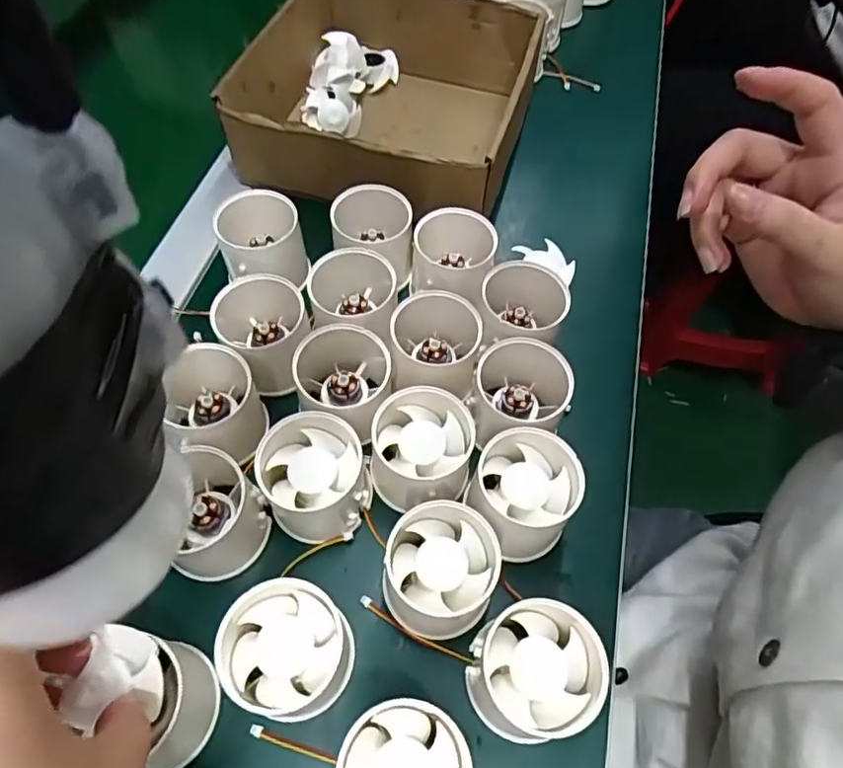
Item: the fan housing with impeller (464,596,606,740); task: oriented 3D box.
[{"bbox_3d":[0.049,0.126,0.261,0.052,0.046,0.051,2,59,-3],"label":"fan housing with impeller"}]

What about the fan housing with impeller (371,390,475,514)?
[{"bbox_3d":[0.000,0.036,0.312,0.050,0.048,0.049,15,60,6],"label":"fan housing with impeller"}]

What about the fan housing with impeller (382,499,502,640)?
[{"bbox_3d":[0.008,0.091,0.286,0.052,0.037,0.056,5,59,-1],"label":"fan housing with impeller"}]

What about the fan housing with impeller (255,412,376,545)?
[{"bbox_3d":[-0.054,0.049,0.303,0.056,0.048,0.050,5,59,-1],"label":"fan housing with impeller"}]

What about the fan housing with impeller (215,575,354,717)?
[{"bbox_3d":[-0.057,0.119,0.265,0.059,0.042,0.055,15,60,6],"label":"fan housing with impeller"}]

